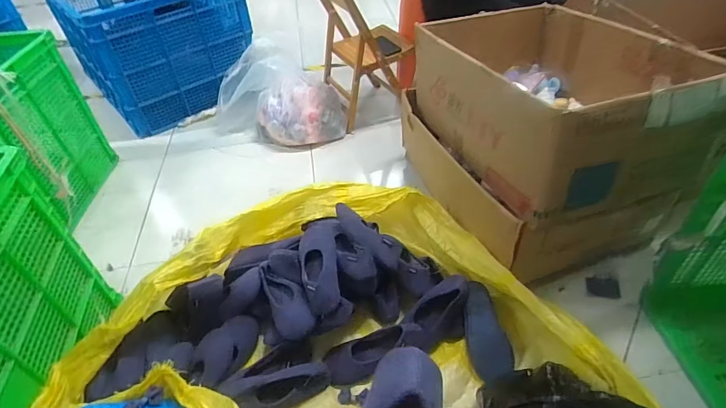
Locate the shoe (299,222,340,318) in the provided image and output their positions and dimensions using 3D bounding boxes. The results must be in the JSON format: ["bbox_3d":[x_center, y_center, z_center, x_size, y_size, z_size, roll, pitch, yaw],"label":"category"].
[{"bbox_3d":[-0.113,0.142,1.115,0.098,0.061,0.297,-8,43,-3],"label":"shoe"}]

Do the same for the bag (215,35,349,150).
[{"bbox_3d":[-0.343,-0.441,1.840,0.539,0.315,0.318,17,48,22],"label":"bag"}]

